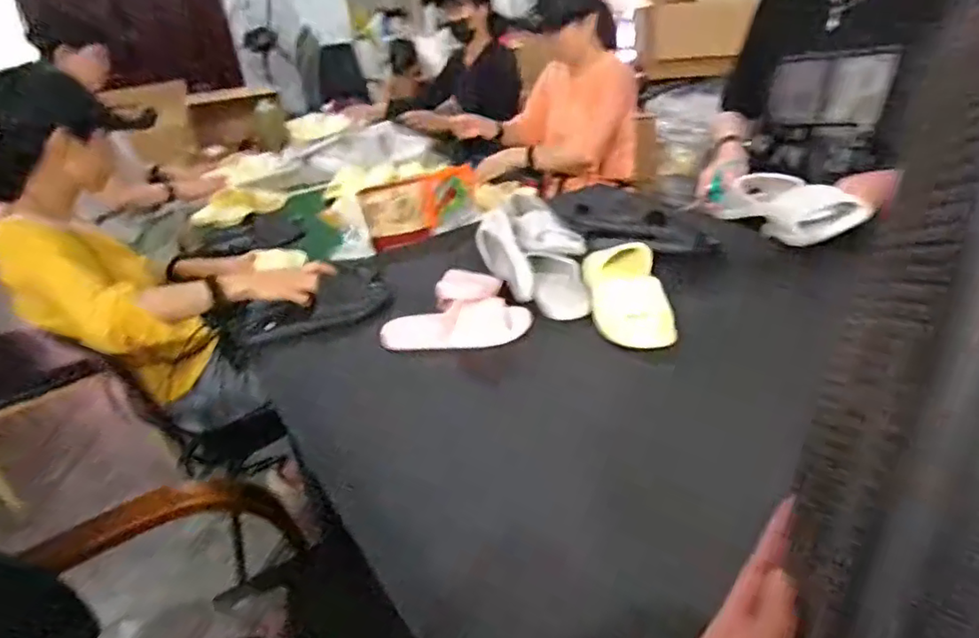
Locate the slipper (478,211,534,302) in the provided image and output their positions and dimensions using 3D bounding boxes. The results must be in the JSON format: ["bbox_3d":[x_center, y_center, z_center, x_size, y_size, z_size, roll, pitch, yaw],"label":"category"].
[{"bbox_3d":[0.035,-0.108,1.089,0.062,0.090,0.198,-15,51,-15],"label":"slipper"}]

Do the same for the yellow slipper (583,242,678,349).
[{"bbox_3d":[0.232,-0.033,0.986,0.118,0.060,0.217,-15,46,7],"label":"yellow slipper"}]

